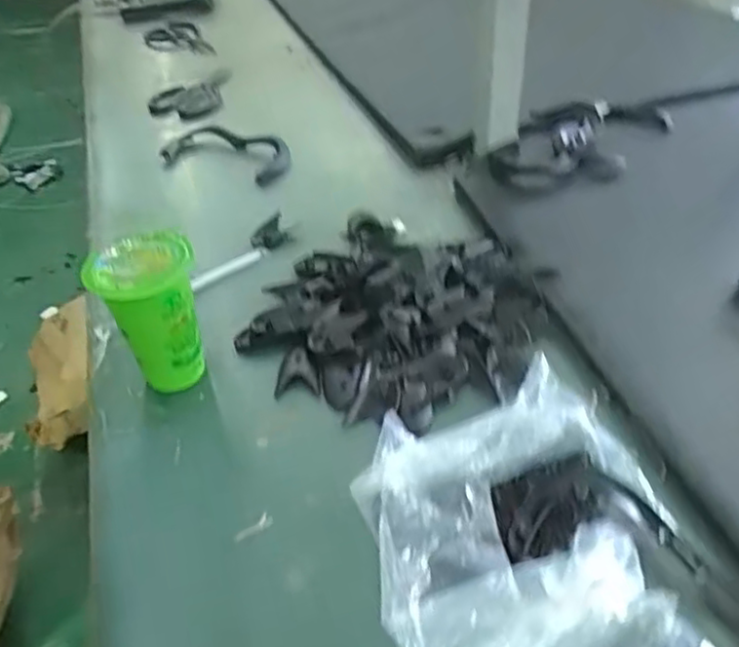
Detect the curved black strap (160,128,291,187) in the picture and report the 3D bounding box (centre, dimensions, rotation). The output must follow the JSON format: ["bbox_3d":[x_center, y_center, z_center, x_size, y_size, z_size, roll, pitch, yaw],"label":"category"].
[{"bbox_3d":[-0.197,-0.237,0.955,0.177,0.027,0.101,15,46,21],"label":"curved black strap"}]

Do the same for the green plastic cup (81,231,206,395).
[{"bbox_3d":[-0.188,-0.001,0.611,0.082,0.143,0.079,-3,42,2],"label":"green plastic cup"}]

